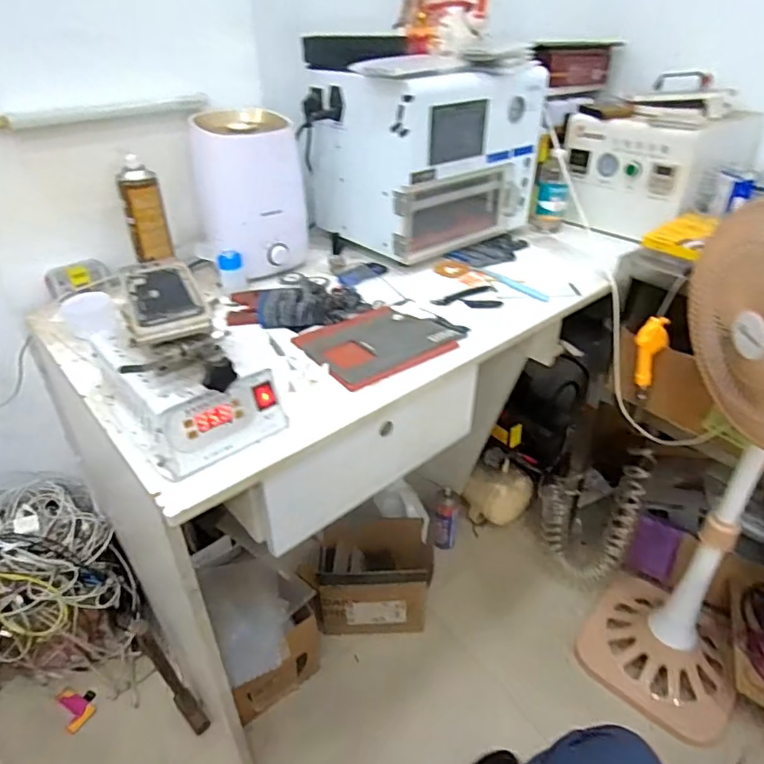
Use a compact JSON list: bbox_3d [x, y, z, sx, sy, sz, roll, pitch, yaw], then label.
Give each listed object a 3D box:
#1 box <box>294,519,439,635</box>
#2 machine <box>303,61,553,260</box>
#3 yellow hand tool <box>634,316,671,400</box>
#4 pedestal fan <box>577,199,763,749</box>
[{"bbox_3d":[-0.024,0.448,1.230,0.261,0.209,0.163,0,34,1],"label":"box"},{"bbox_3d":[0.080,-0.463,1.103,0.394,0.304,0.298,-23,40,-30],"label":"machine"},{"bbox_3d":[0.478,-0.042,0.979,0.048,0.169,0.029,16,37,23],"label":"yellow hand tool"},{"bbox_3d":[0.557,0.202,0.893,0.307,0.975,0.309,-27,42,-34],"label":"pedestal fan"}]

